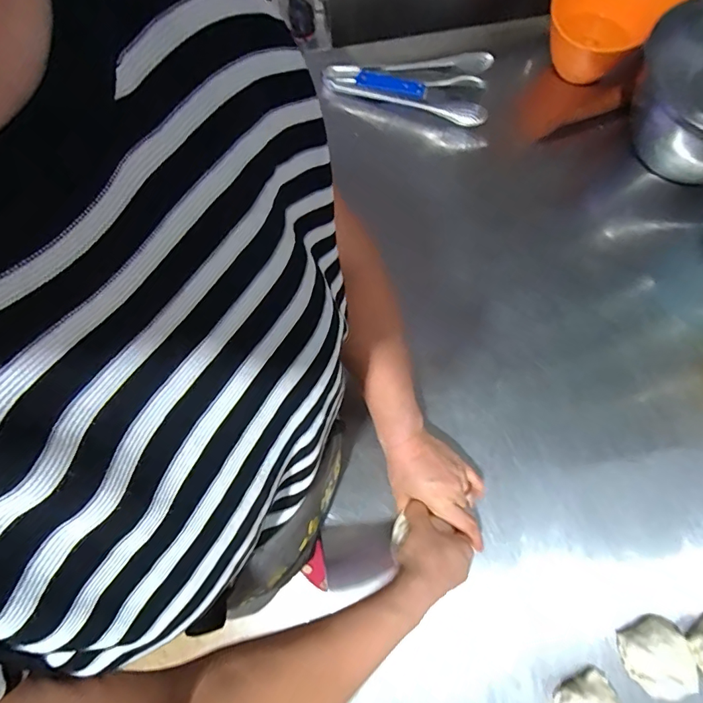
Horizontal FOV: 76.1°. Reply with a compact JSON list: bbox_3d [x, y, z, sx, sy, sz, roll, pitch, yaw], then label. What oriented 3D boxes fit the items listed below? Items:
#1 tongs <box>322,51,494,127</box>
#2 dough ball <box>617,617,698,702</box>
[{"bbox_3d":[0.106,-0.450,0.745,0.249,0.044,0.106,16,73,7],"label":"tongs"},{"bbox_3d":[0.325,0.328,0.482,0.061,0.054,0.060,0,71,1],"label":"dough ball"}]

